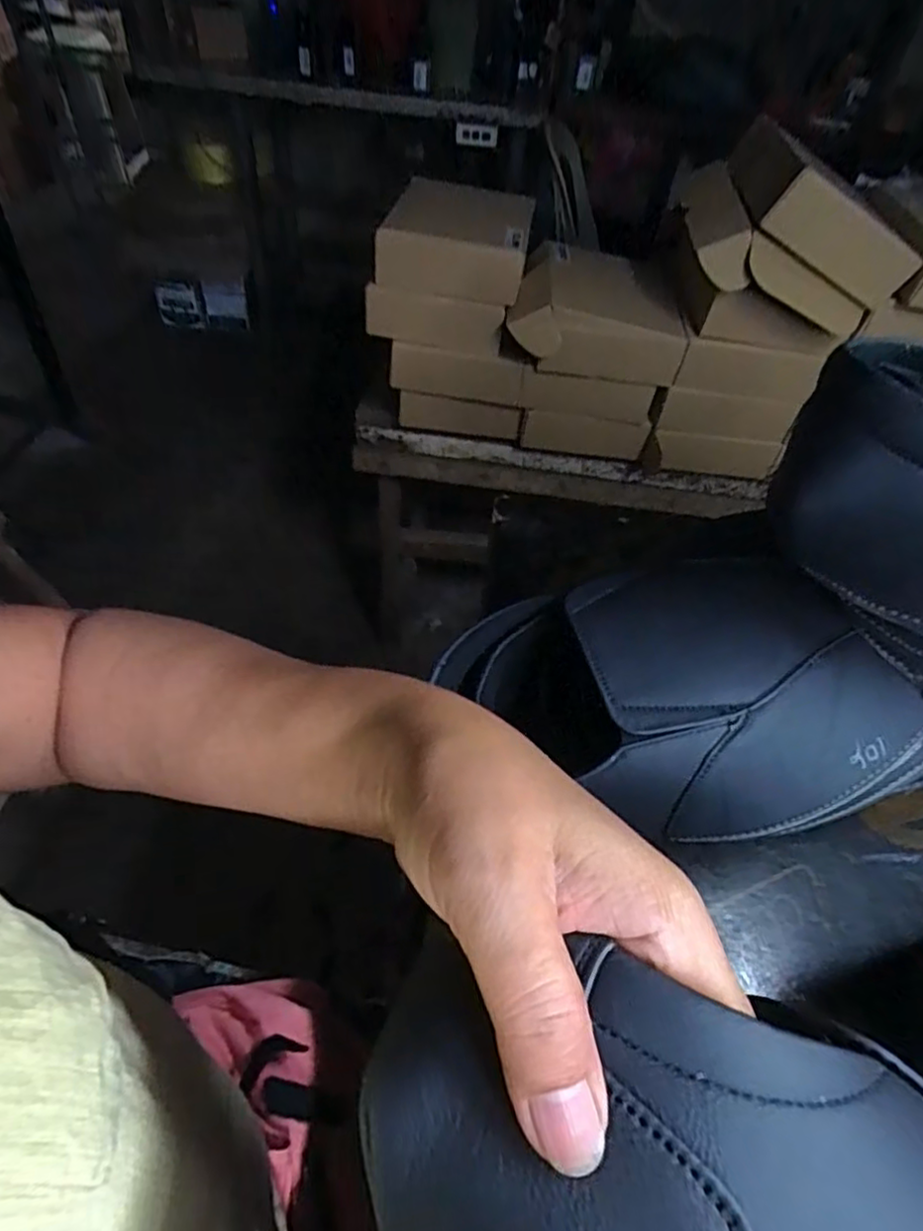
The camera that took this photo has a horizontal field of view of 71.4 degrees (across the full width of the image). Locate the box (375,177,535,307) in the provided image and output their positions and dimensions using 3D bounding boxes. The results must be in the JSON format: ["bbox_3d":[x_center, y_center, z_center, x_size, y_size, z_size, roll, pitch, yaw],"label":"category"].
[{"bbox_3d":[-0.002,-0.568,0.964,0.205,0.072,0.248,9,50,1],"label":"box"}]

